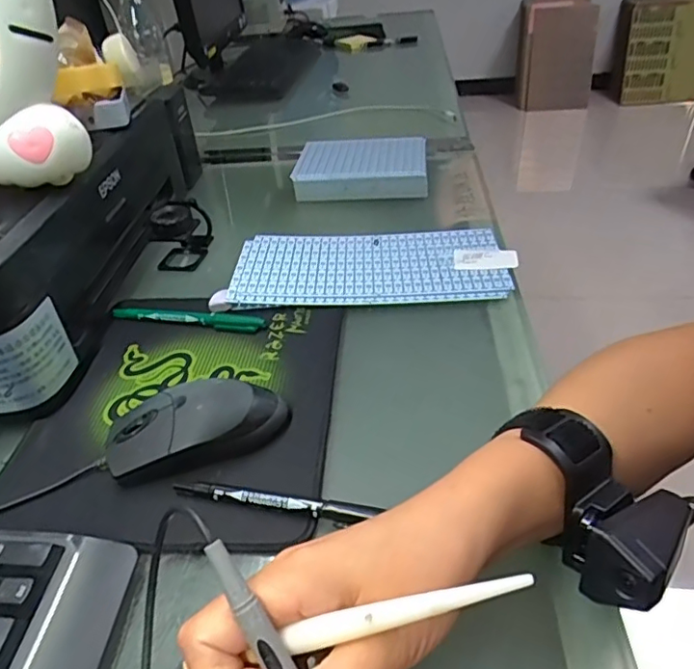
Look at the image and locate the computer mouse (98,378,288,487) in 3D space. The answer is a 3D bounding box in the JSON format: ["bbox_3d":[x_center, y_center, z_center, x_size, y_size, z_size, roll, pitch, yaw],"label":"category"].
[{"bbox_3d":[-0.094,0.057,0.366,0.112,0.035,0.052,-11,39,-18],"label":"computer mouse"}]

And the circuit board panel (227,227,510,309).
[{"bbox_3d":[0.022,-0.065,0.534,0.248,0.008,0.120,-1,39,3],"label":"circuit board panel"}]

